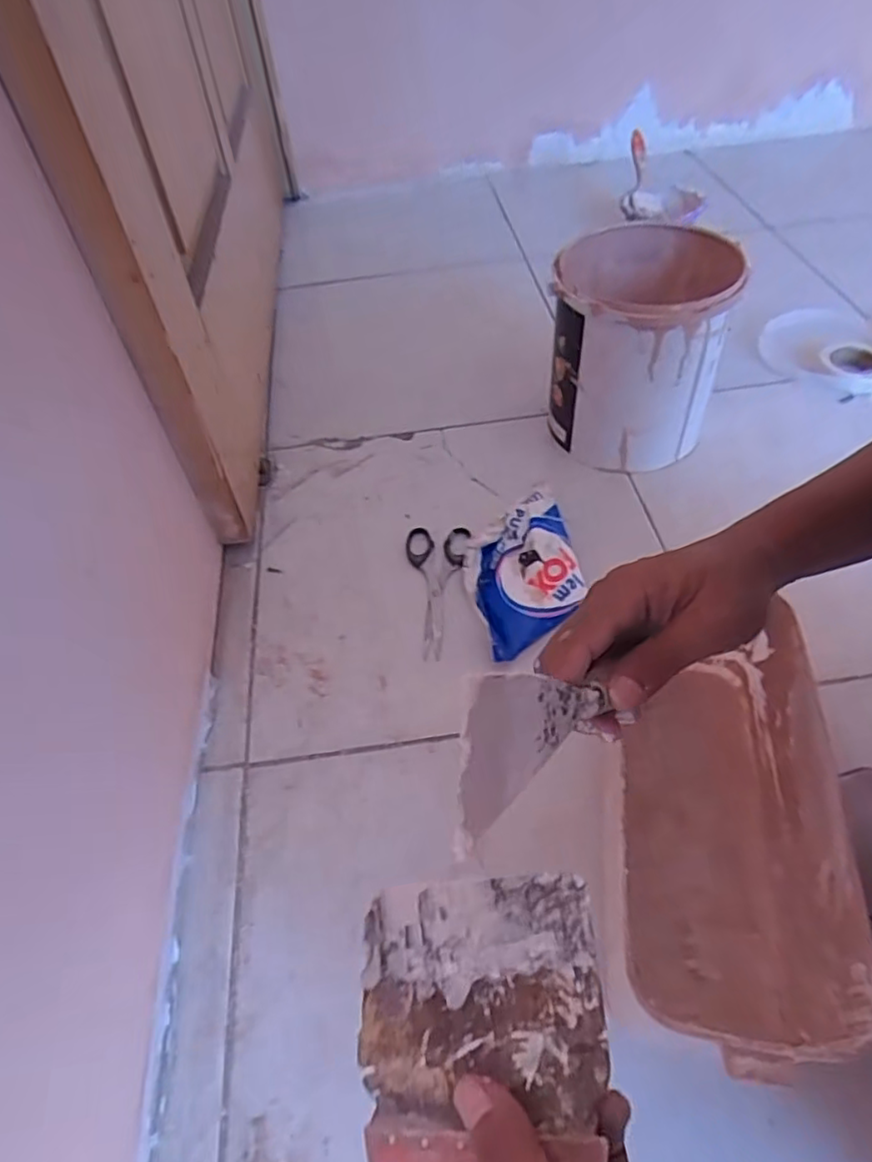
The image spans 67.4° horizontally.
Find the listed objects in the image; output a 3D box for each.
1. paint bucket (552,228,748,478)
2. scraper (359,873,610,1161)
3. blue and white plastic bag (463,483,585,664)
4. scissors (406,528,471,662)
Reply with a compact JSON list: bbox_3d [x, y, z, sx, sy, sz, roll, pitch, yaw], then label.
[{"bbox_3d":[0.216,-0.245,0.705,0.166,0.196,0.192,20,54,20],"label":"paint bucket"},{"bbox_3d":[0.016,0.173,0.263,0.100,0.004,0.095,-14,54,18],"label":"scraper"},{"bbox_3d":[0.080,-0.013,0.615,0.103,0.043,0.181,-5,50,0],"label":"blue and white plastic bag"},{"bbox_3d":[-0.003,0.005,0.627,0.061,0.011,0.155,1,50,5],"label":"scissors"}]

